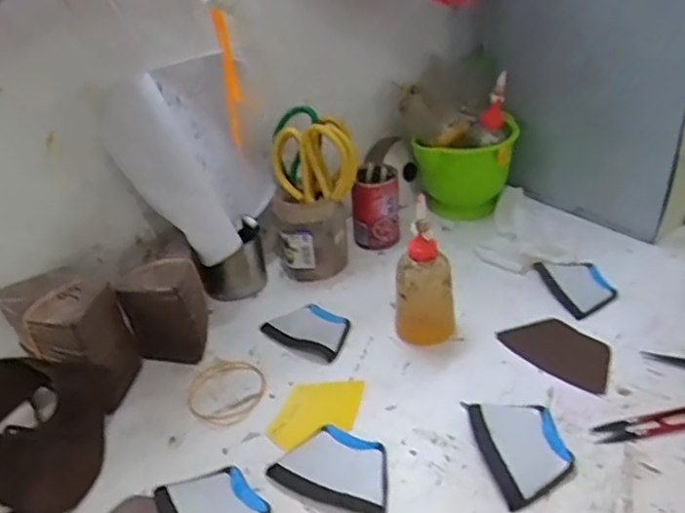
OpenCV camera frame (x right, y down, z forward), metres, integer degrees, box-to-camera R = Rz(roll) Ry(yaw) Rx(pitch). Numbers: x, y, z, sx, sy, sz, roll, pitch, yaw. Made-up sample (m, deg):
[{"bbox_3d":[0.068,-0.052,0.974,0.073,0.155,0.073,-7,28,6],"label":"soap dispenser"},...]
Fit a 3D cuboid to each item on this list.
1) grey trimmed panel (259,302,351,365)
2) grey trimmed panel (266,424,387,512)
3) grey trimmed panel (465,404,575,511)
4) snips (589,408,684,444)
[{"bbox_3d":[-0.037,0.082,0.659,0.098,0.007,0.071,21,41,34],"label":"grey trimmed panel"},{"bbox_3d":[-0.004,0.182,0.505,0.102,0.008,0.069,12,37,25],"label":"grey trimmed panel"},{"bbox_3d":[0.156,0.163,0.506,0.070,0.009,0.103,-9,33,-6],"label":"grey trimmed panel"},{"bbox_3d":[0.275,0.148,0.517,0.103,0.013,0.025,-7,33,-3],"label":"snips"}]

